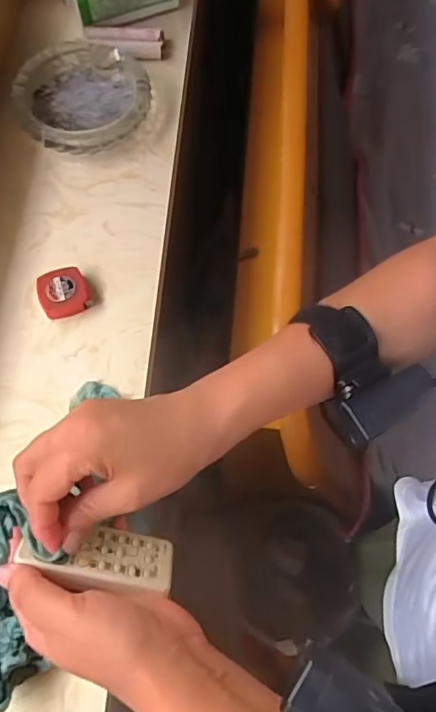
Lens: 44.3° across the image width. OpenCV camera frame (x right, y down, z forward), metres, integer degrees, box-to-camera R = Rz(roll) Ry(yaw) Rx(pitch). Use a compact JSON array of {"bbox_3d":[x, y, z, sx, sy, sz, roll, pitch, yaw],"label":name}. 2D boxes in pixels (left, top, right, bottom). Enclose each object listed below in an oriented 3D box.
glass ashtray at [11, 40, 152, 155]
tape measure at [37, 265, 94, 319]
[{"bbox_3d":[-0.152,-0.294,0.598,0.143,0.032,0.150,-14,69,-6],"label":"glass ashtray"},{"bbox_3d":[-0.151,-0.062,0.526,0.047,0.021,0.046,-18,70,-8],"label":"tape measure"}]

